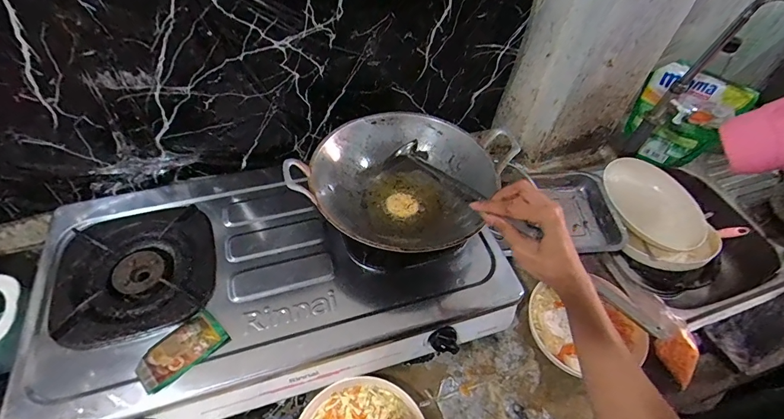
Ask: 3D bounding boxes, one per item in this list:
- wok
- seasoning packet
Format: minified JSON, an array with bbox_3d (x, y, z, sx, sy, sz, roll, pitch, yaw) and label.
[{"bbox_3d":[0.016,-0.046,0.638,0.274,0.109,0.281,2,52,-2],"label":"wok"},{"bbox_3d":[-0.282,0.187,0.521,0.064,0.008,0.107,38,59,24],"label":"seasoning packet"}]

